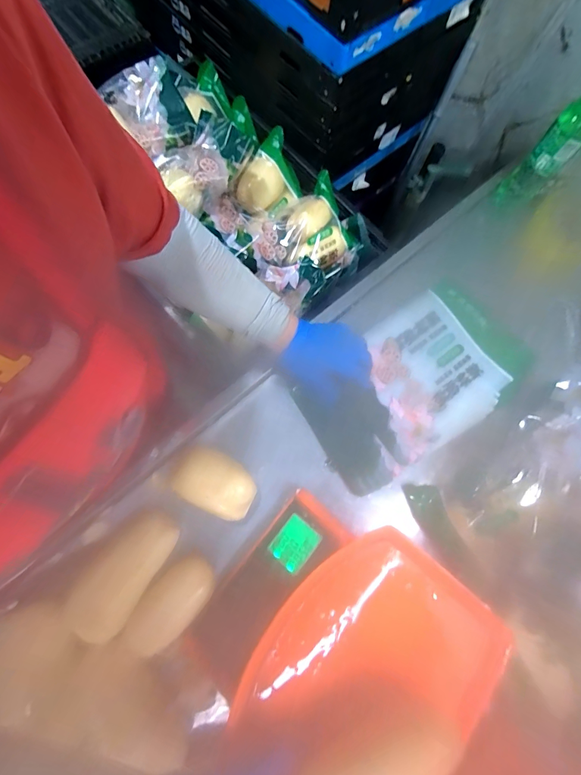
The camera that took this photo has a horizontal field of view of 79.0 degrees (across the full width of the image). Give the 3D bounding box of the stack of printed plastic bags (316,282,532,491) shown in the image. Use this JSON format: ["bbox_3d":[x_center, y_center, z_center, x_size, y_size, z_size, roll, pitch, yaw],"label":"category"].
[{"bbox_3d":[0.190,-0.010,0.557,0.347,0.018,0.202,-34,77,-8],"label":"stack of printed plastic bags"}]

